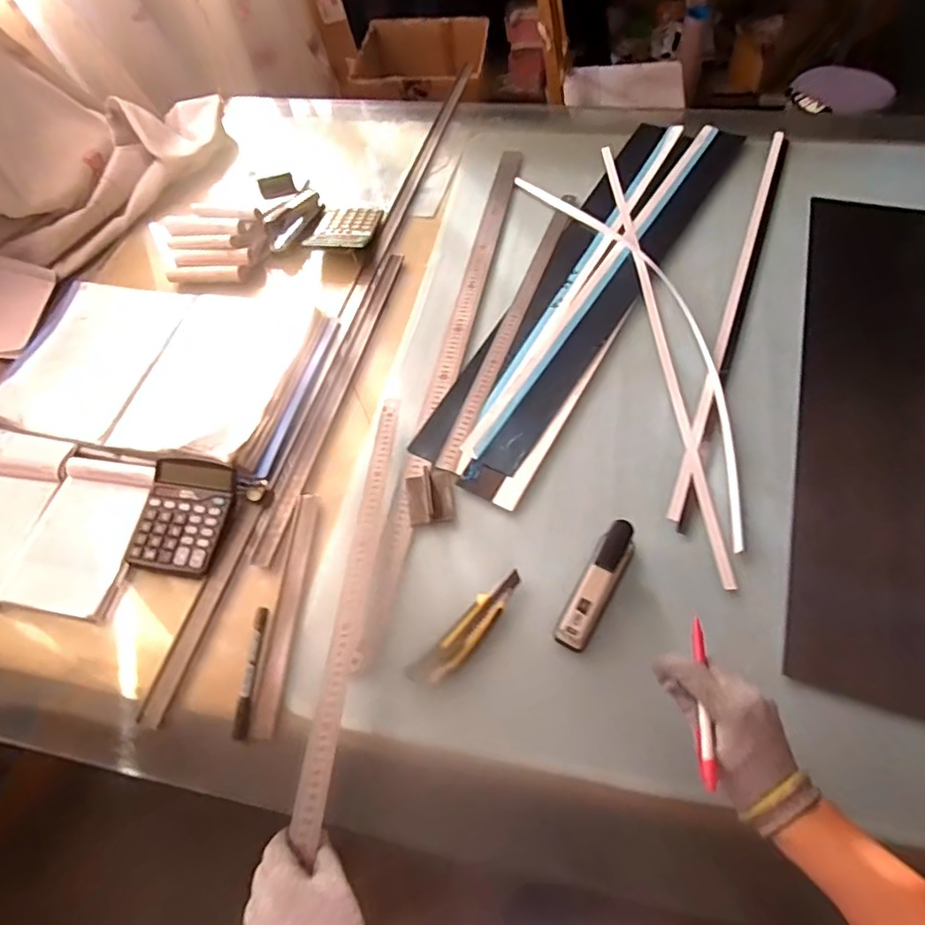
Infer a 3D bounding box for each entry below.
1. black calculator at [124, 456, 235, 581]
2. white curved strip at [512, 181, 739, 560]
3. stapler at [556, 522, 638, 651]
[{"bbox_3d":[-0.356,0.068,0.735,0.107,0.029,0.150,1,58,8],"label":"black calculator"},{"bbox_3d":[0.277,-0.240,0.881,0.145,0.015,0.787,-18,57,-5],"label":"white curved strip"},{"bbox_3d":[0.152,0.137,0.646,0.040,0.060,0.151,28,65,19],"label":"stapler"}]

